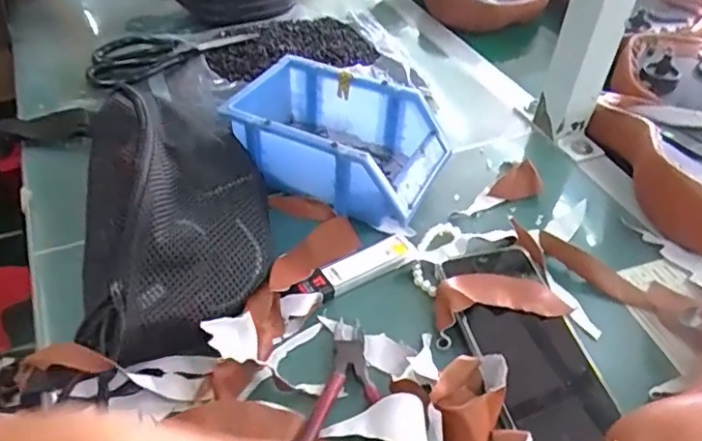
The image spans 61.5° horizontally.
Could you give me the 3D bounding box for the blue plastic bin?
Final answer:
[{"bbox_3d":[-0.008,-0.075,0.528,0.176,0.069,0.124,19,45,16],"label":"blue plastic bin"}]

